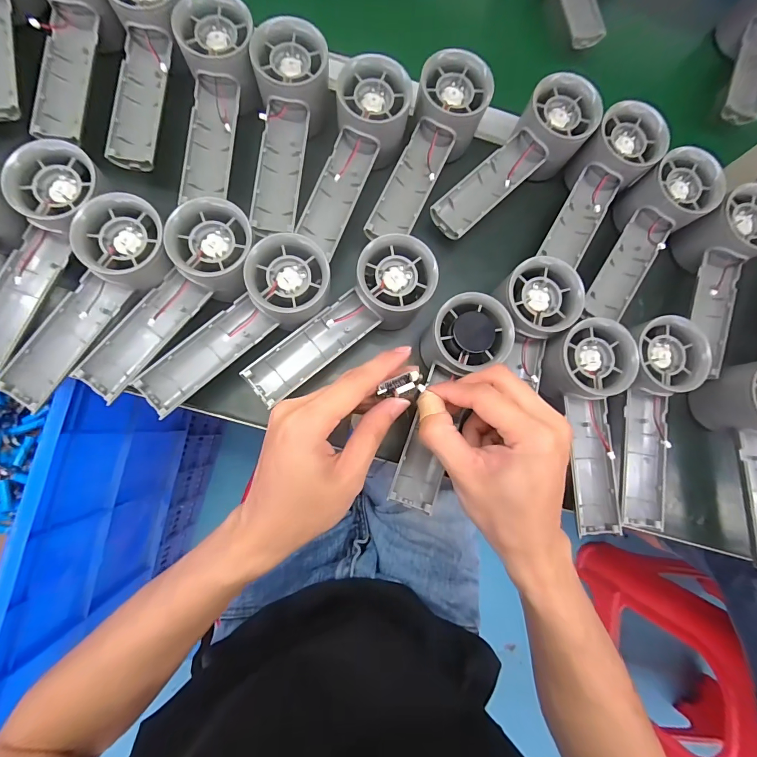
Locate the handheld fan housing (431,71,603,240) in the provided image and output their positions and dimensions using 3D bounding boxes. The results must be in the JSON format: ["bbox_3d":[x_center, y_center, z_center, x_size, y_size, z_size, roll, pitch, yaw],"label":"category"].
[{"bbox_3d":[0.110,-0.177,0.315,0.154,0.052,0.051,-41,88,3],"label":"handheld fan housing"}]

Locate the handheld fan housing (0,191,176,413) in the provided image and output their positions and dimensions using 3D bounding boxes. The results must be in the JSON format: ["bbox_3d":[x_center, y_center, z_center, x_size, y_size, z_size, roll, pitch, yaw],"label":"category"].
[{"bbox_3d":[-0.204,-0.051,0.261,0.051,0.032,0.157,36,93,0],"label":"handheld fan housing"}]

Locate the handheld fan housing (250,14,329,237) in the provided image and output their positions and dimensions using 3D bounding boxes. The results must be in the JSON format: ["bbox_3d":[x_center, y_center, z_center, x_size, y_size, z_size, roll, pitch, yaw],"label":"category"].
[{"bbox_3d":[-0.068,-0.190,0.283,0.055,0.035,0.152,1,83,-6],"label":"handheld fan housing"}]

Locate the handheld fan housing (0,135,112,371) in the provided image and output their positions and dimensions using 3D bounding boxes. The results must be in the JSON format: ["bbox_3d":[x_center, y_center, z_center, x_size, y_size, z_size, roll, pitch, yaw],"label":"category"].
[{"bbox_3d":[-0.243,-0.085,0.261,0.048,0.031,0.157,25,95,-2],"label":"handheld fan housing"}]

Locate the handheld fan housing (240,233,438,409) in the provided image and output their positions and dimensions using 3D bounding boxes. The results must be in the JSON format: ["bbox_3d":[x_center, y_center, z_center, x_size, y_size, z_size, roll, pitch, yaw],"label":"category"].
[{"bbox_3d":[-0.023,-0.037,0.271,0.057,0.030,0.155,45,81,1],"label":"handheld fan housing"}]

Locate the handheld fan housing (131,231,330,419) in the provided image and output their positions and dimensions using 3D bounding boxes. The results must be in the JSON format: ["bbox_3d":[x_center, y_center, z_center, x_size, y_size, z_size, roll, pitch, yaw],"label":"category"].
[{"bbox_3d":[-0.103,-0.037,0.269,0.156,0.031,0.054,-40,88,3],"label":"handheld fan housing"}]

